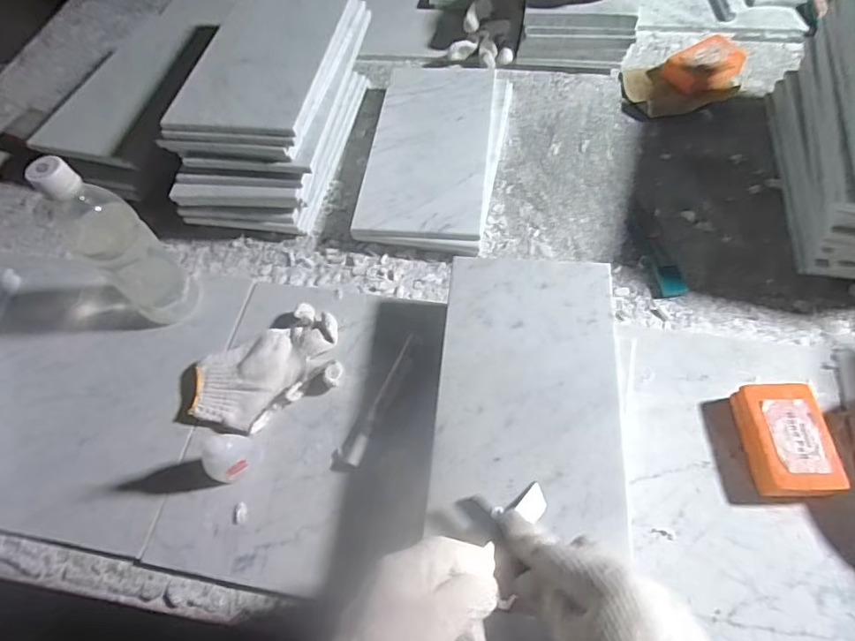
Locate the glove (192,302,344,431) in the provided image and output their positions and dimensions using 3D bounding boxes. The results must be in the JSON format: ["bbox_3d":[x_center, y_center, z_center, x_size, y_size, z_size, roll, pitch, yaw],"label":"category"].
[{"bbox_3d":[-0.161,0.053,0.521,0.154,0.034,0.096,-28,61,-12],"label":"glove"}]

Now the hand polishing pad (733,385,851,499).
[{"bbox_3d":[0.312,0.104,0.440,0.061,0.032,0.095,-2,58,3],"label":"hand polishing pad"}]

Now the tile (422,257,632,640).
[{"bbox_3d":[0.081,0.102,0.405,0.149,0.015,0.365,3,62,7],"label":"tile"}]

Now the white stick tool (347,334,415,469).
[{"bbox_3d":[-0.046,0.074,0.498,0.013,0.007,0.142,16,61,14],"label":"white stick tool"}]

